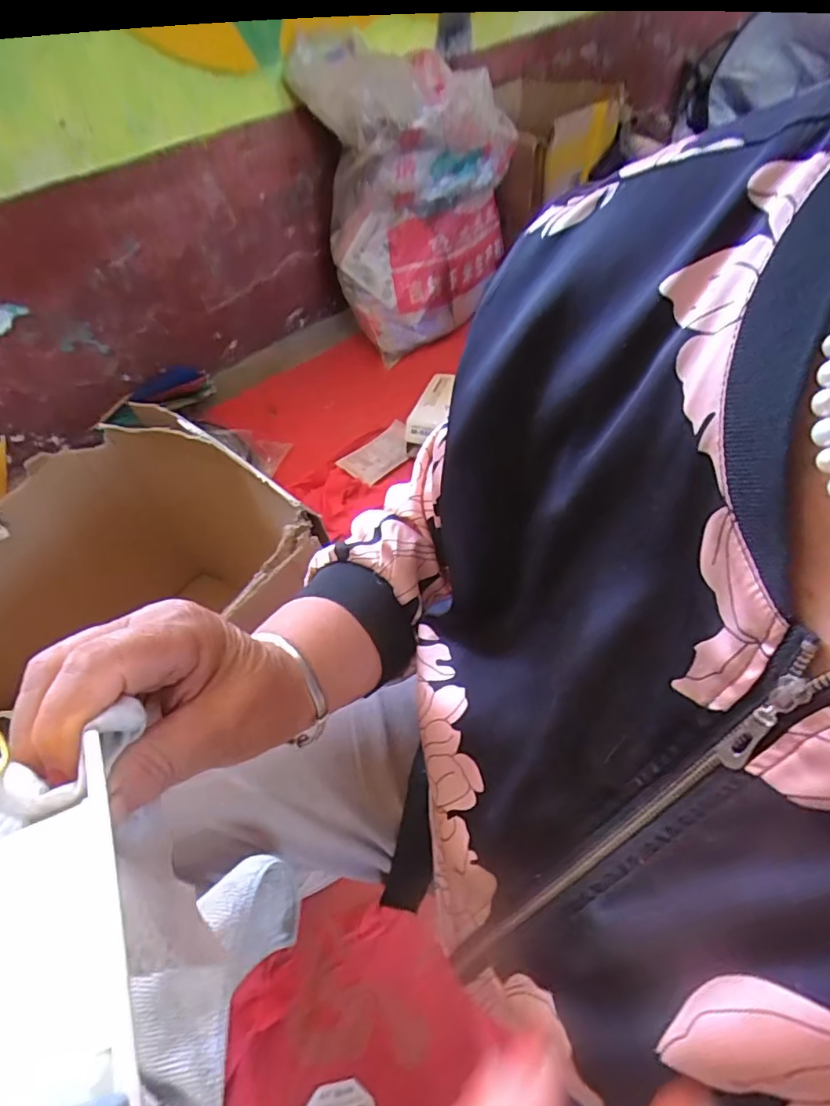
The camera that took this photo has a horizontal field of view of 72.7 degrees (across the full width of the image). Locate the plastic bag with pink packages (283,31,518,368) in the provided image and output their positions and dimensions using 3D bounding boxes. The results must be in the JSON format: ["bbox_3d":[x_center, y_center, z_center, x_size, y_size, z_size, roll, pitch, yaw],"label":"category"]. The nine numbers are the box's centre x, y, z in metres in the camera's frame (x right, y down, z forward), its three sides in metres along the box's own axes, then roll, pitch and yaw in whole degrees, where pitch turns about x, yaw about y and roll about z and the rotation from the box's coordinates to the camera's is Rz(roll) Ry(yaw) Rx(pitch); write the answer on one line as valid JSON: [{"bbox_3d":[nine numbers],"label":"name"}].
[{"bbox_3d":[0.004,-0.797,1.287,0.398,0.582,0.307,1,52,6],"label":"plastic bag with pink packages"}]

